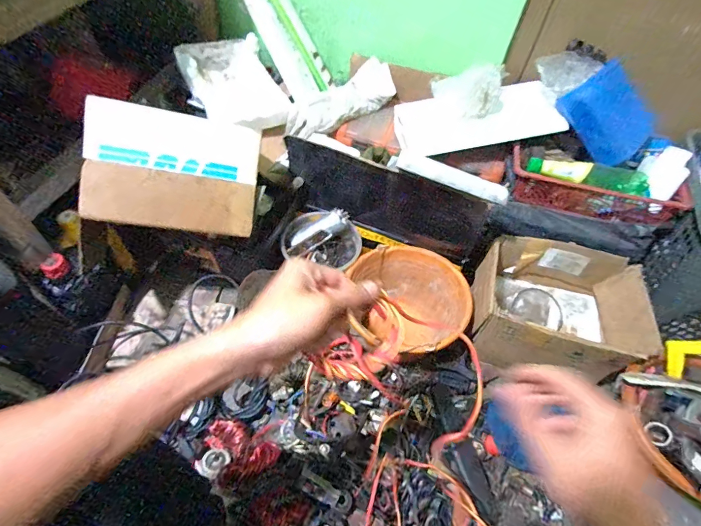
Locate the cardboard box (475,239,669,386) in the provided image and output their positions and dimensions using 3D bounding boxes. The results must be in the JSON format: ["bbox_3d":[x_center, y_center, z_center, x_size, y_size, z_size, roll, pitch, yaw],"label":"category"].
[{"bbox_3d":[0.423,0.096,0.821,0.314,0.157,0.240,13,55,7],"label":"cardboard box"}]

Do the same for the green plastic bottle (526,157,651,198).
[{"bbox_3d":[0.483,-0.178,0.783,0.237,0.052,0.049,11,55,5],"label":"green plastic bottle"}]

